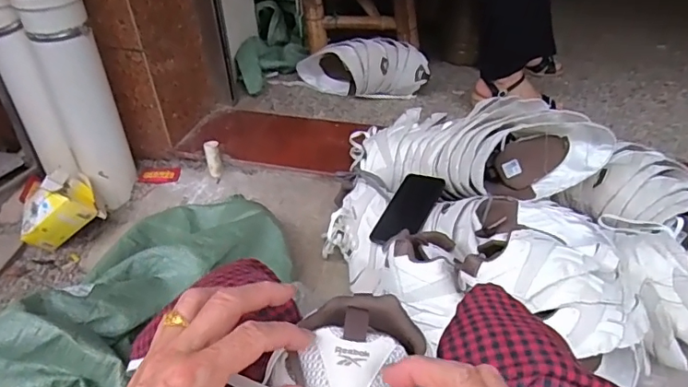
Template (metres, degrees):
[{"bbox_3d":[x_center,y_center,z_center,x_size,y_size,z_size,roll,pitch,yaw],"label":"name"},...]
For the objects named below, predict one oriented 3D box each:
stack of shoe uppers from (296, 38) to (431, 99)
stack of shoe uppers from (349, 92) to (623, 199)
[{"bbox_3d":[0.043,-0.331,1.368,0.351,0.149,0.140,-2,46,5],"label":"stack of shoe uppers"},{"bbox_3d":[0.219,-0.093,0.930,0.450,0.140,0.196,20,44,26],"label":"stack of shoe uppers"}]

